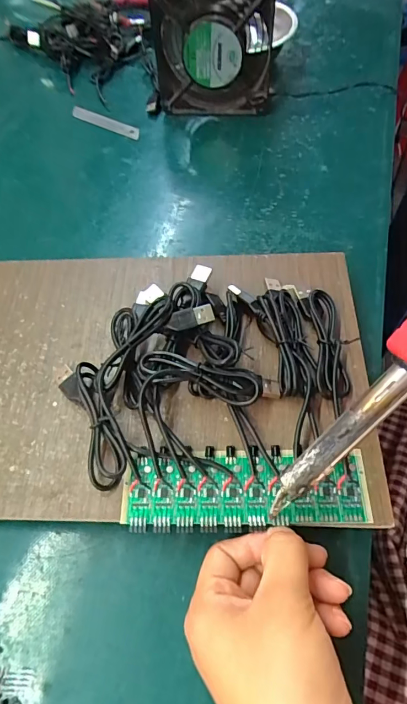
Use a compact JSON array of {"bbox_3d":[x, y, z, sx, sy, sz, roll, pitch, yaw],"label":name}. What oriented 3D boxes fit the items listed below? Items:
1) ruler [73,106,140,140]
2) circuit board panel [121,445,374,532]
[{"bbox_3d":[-0.113,-0.265,0.489,0.099,0.004,0.017,30,66,19],"label":"ruler"},{"bbox_3d":[0.024,0.079,0.248,0.140,0.008,0.045,-1,60,3],"label":"circuit board panel"}]

